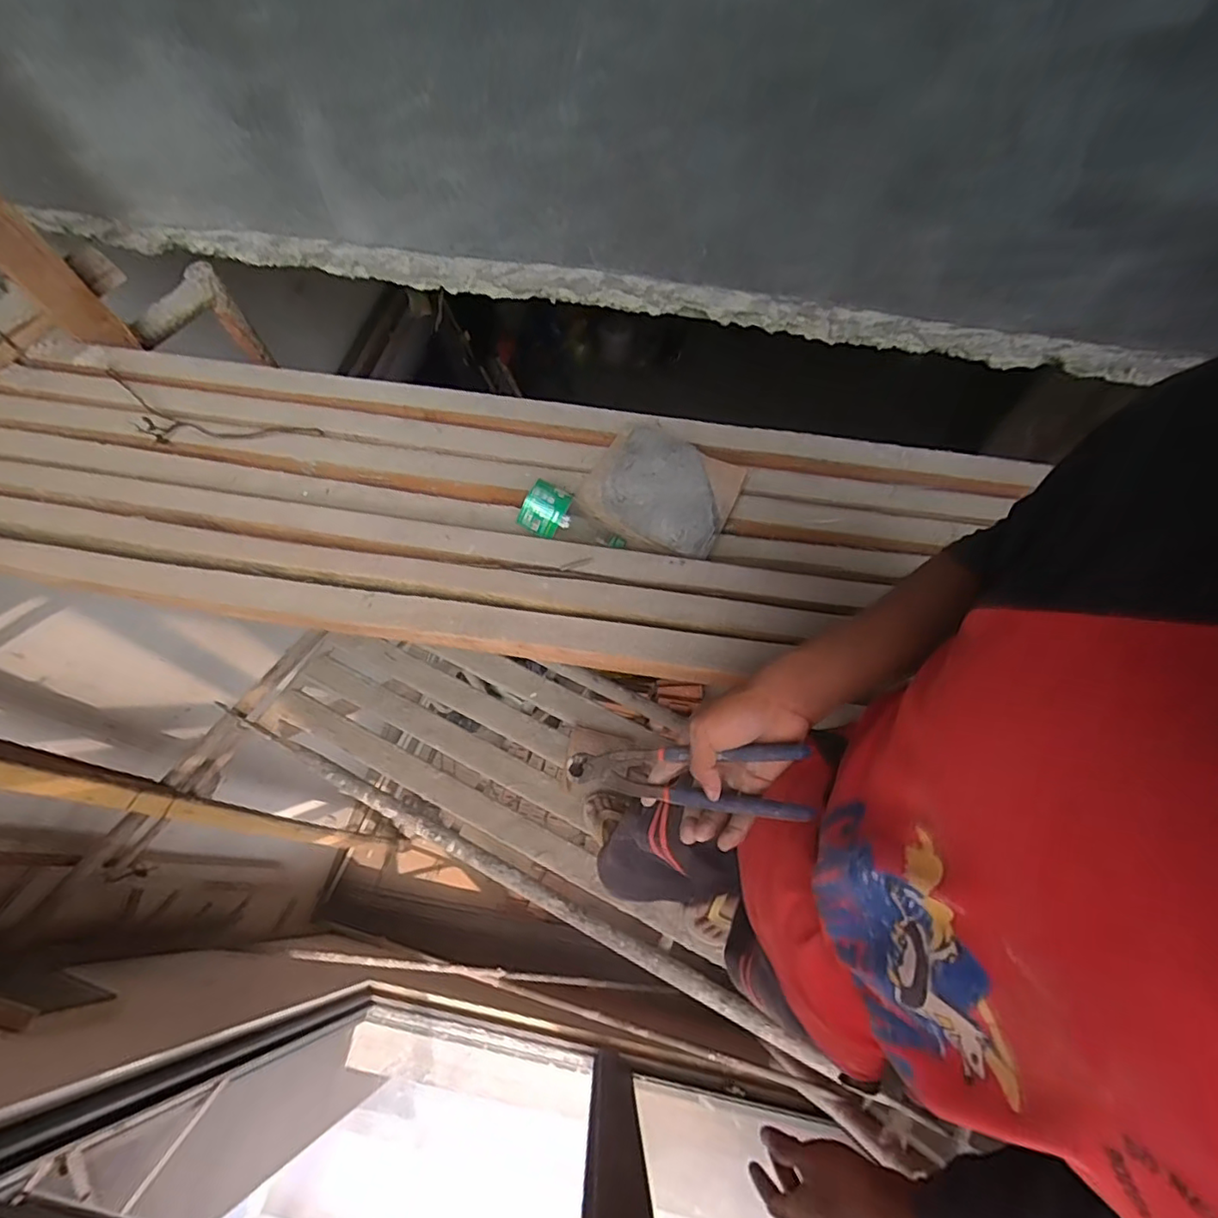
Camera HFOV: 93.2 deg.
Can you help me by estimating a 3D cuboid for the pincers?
[{"bbox_3d":[0.054,0.131,0.469,0.220,0.029,0.045,-5,57,38],"label":"pincers"}]

